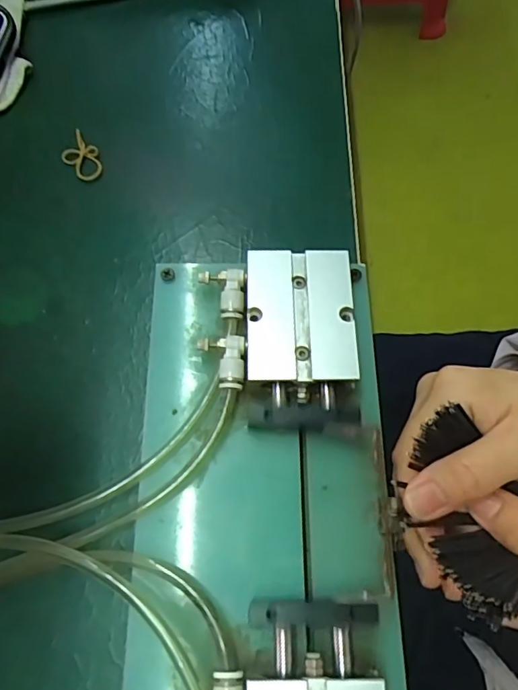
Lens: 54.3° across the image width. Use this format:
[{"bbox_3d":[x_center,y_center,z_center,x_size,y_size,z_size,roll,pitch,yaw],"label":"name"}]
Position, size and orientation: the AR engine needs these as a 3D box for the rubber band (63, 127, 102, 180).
[{"bbox_3d":[-0.115,-0.123,0.330,0.021,0.005,0.036,-41,75,-13],"label":"rubber band"}]

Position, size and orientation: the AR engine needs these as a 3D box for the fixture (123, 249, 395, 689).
[{"bbox_3d":[0.000,0.081,0.235,0.115,0.039,0.266,0,70,0],"label":"fixture"}]

